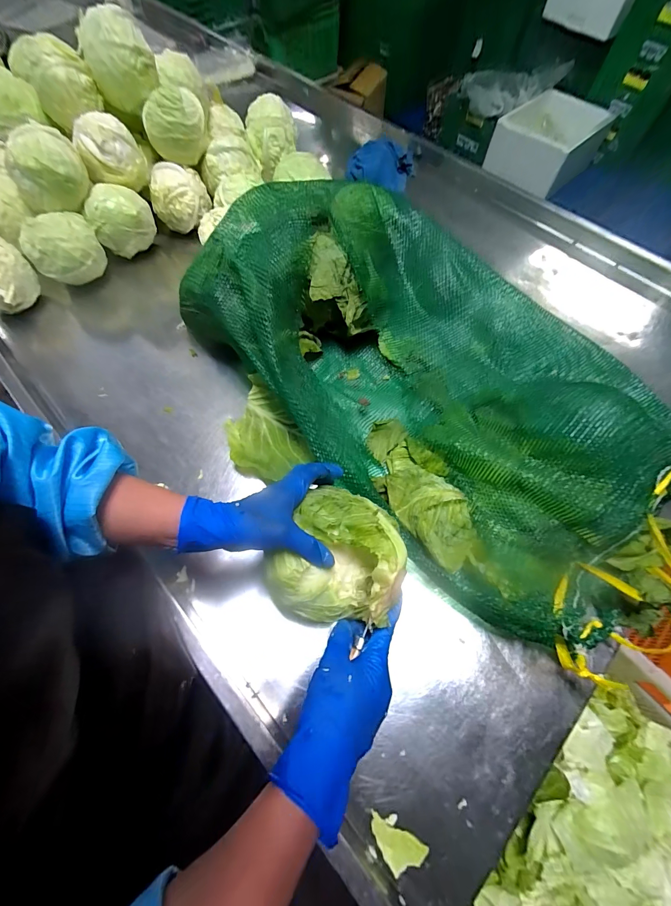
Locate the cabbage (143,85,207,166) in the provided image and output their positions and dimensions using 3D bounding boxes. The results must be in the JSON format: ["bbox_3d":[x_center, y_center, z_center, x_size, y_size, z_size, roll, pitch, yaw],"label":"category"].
[{"bbox_3d":[-0.358,-0.731,0.775,0.129,0.105,0.121,-18,67,-10],"label":"cabbage"}]

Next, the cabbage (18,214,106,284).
[{"bbox_3d":[-0.543,-0.406,0.692,0.129,0.103,0.115,-28,69,-14],"label":"cabbage"}]

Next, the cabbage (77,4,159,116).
[{"bbox_3d":[-0.493,-0.897,0.786,0.140,0.144,0.132,-22,67,-12],"label":"cabbage"}]

